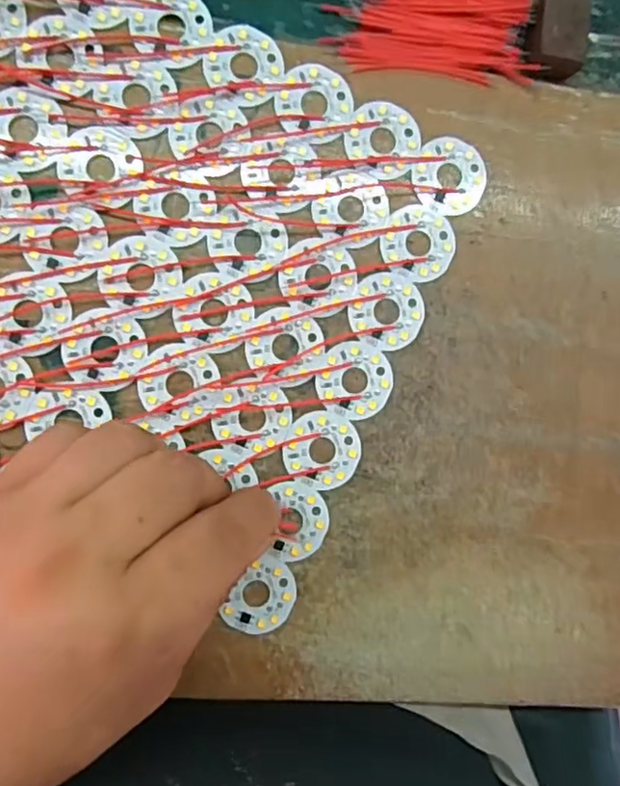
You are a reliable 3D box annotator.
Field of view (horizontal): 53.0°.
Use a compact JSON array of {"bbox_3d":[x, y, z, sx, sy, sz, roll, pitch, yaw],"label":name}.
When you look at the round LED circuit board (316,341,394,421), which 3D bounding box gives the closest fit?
[{"bbox_3d":[0.018,-0.005,0.247,0.030,0.004,0.030,2,89,-8],"label":"round LED circuit board"}]

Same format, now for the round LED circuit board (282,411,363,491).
[{"bbox_3d":[0.005,0.023,0.245,0.031,0.004,0.030,0,90,-8],"label":"round LED circuit board"}]

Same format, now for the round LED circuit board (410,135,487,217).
[{"bbox_3d":[0.057,-0.089,0.252,0.029,0.004,0.031,0,90,-8],"label":"round LED circuit board"}]

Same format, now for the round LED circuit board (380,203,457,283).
[{"bbox_3d":[0.044,-0.061,0.250,0.030,0.004,0.030,0,90,-8],"label":"round LED circuit board"}]

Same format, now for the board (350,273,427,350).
[{"bbox_3d":[0.031,-0.033,0.248,0.030,0.004,0.030,0,90,-8],"label":"board"}]

